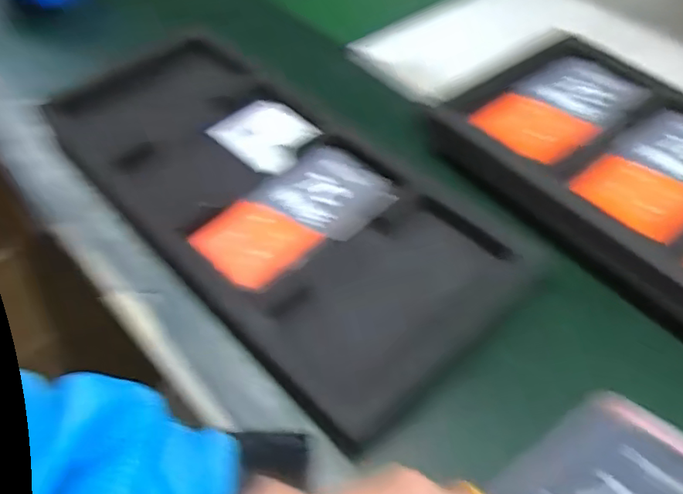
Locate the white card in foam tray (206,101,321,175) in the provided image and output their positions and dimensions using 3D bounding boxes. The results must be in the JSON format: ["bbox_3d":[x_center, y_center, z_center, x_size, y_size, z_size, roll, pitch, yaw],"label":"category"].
[{"bbox_3d":[-0.077,-0.117,0.595,0.094,0.011,0.082,37,67,23],"label":"white card in foam tray"}]

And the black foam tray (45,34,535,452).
[{"bbox_3d":[-0.076,-0.056,0.526,0.209,0.024,0.470,-36,60,-26],"label":"black foam tray"}]

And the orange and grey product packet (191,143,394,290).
[{"bbox_3d":[-0.041,-0.032,0.514,0.097,0.012,0.171,38,60,26],"label":"orange and grey product packet"}]

